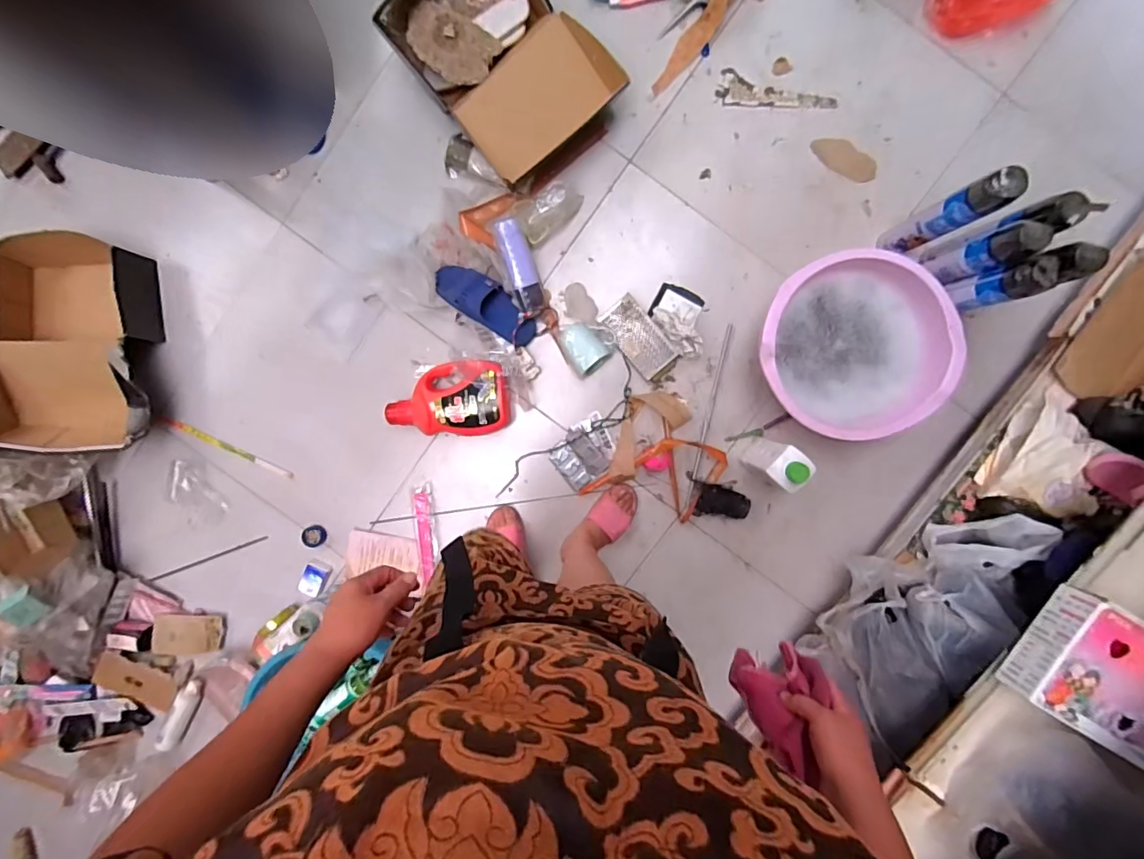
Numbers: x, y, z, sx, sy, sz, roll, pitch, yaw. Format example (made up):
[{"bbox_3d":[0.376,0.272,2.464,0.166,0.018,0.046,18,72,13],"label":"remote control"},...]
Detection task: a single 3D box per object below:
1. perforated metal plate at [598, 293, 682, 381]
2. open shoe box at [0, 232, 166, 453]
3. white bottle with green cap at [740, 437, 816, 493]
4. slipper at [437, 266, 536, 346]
[{"bbox_3d":[0.160,-0.215,1.193,0.104,0.046,0.200,-40,91,7],"label":"perforated metal plate"},{"bbox_3d":[-1.181,-0.200,1.197,0.340,0.200,0.511,-6,95,5],"label":"open shoe box"},{"bbox_3d":[0.449,0.074,1.111,0.085,0.204,0.083,37,98,1],"label":"white bottle with green cap"},{"bbox_3d":[-0.198,-0.295,1.175,0.254,0.081,0.099,34,97,1],"label":"slipper"}]

